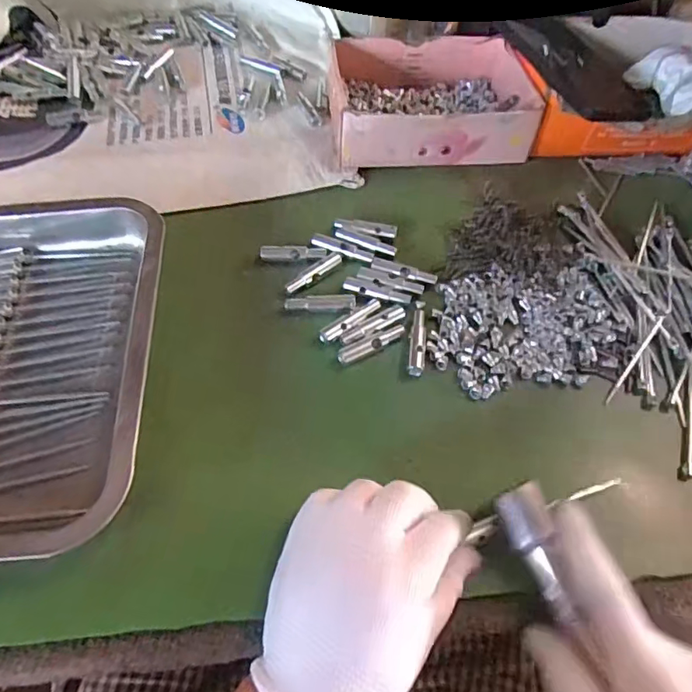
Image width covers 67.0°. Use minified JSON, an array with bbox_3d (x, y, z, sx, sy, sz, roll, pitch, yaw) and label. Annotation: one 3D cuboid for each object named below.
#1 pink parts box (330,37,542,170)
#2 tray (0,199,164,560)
[{"bbox_3d":[0.076,-0.232,0.492,0.178,0.051,0.144,-2,57,-3],"label":"pink parts box"},{"bbox_3d":[-0.223,0.001,0.343,0.193,0.034,0.273,-4,58,-5],"label":"tray"}]

